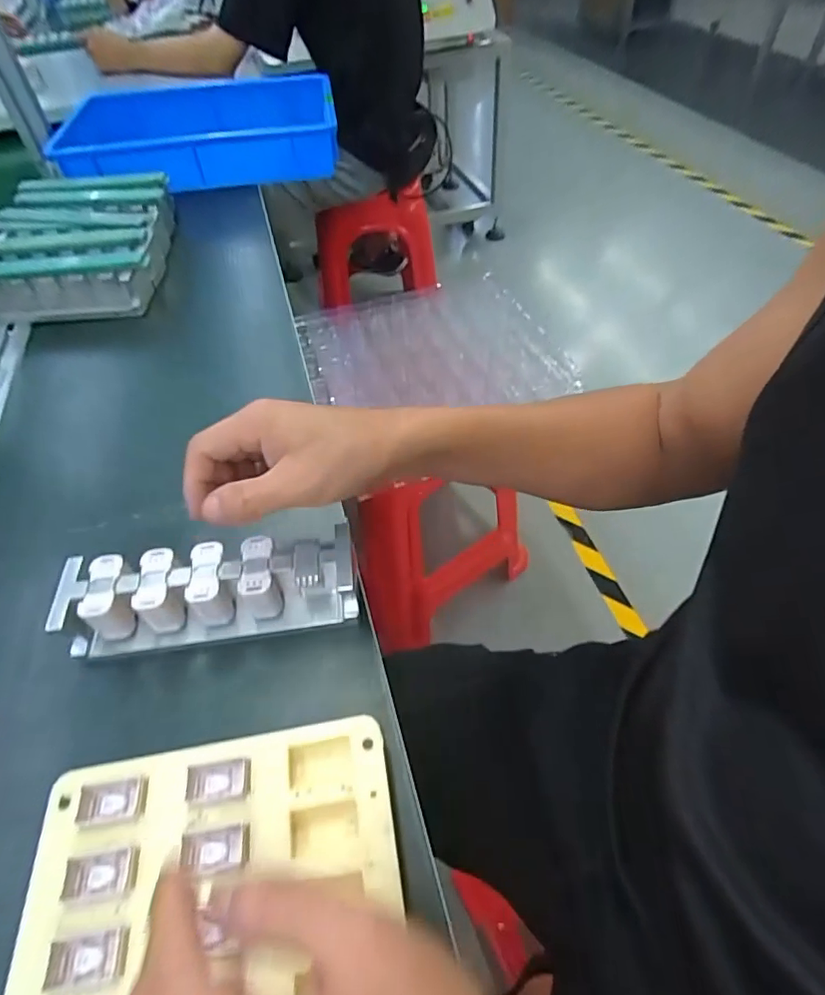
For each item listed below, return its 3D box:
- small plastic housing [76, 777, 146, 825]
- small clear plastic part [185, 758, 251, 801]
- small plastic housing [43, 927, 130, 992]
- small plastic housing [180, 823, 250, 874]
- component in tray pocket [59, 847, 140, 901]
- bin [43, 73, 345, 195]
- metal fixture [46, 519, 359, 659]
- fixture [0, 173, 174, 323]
[{"bbox_3d":[-0.159,0.160,0.284,0.032,0.009,0.020,-9,51,-4],"label":"small plastic housing"},{"bbox_3d":[-0.104,0.154,0.290,0.032,0.011,0.018,-8,51,-3],"label":"small clear plastic part"},{"bbox_3d":[-0.147,0.208,0.243,0.031,0.009,0.018,-9,51,-3],"label":"small plastic housing"},{"bbox_3d":[-0.099,0.177,0.270,0.036,0.010,0.019,-6,51,-1],"label":"small plastic housing"},{"bbox_3d":[-0.153,0.186,0.264,0.032,0.010,0.018,-10,51,-4],"label":"component in tray pocket"},{"bbox_3d":[-0.335,-0.588,0.874,0.415,0.074,0.320,-12,51,-6],"label":"bin"},{"bbox_3d":[-0.132,0.064,0.360,0.185,0.047,0.051,-7,51,-1],"label":"metal fixture"},{"bbox_3d":[-0.432,-0.324,0.696,0.219,0.069,0.300,-9,51,-3],"label":"fixture"}]

